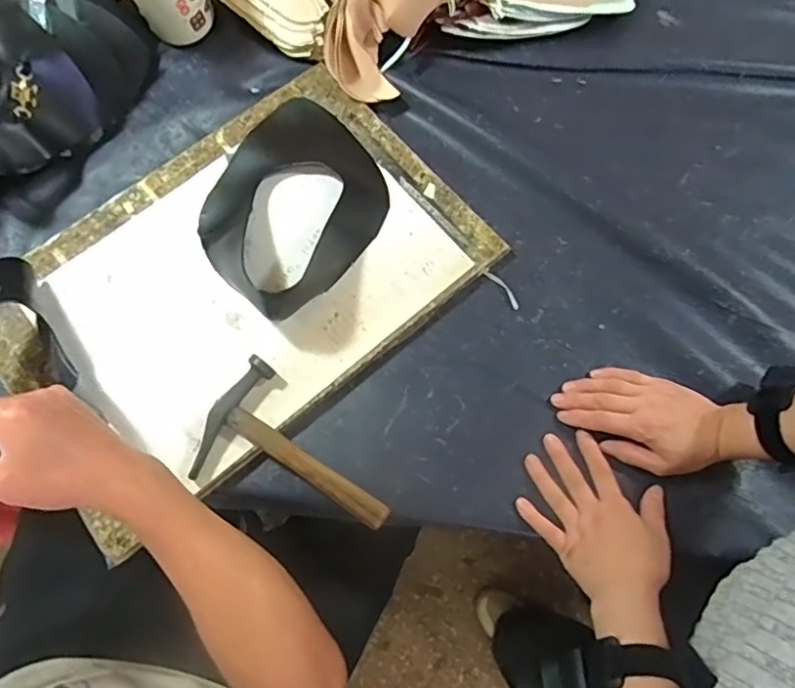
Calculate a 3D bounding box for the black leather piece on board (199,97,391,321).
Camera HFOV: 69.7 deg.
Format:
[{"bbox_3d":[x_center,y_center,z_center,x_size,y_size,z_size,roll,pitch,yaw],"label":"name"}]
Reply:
[{"bbox_3d":[-0.111,-0.158,0.598,0.221,0.062,0.221,-1,72,2],"label":"black leather piece on board"}]

